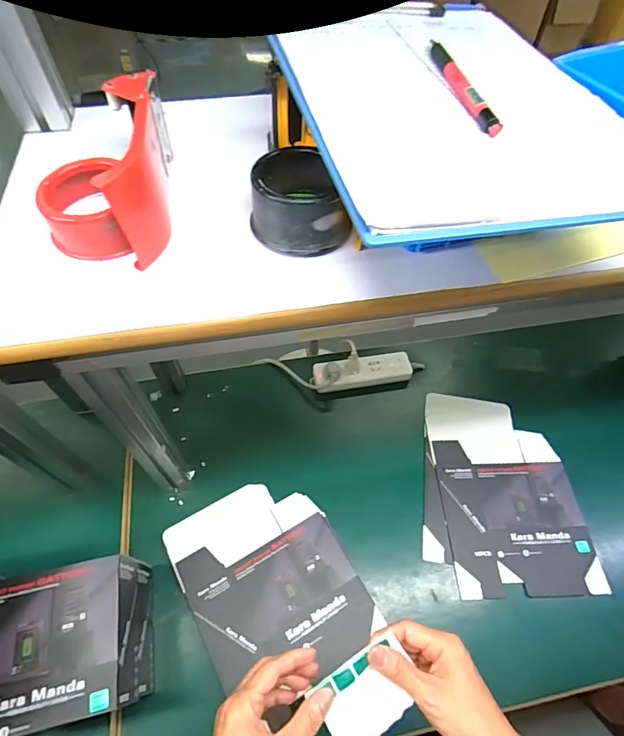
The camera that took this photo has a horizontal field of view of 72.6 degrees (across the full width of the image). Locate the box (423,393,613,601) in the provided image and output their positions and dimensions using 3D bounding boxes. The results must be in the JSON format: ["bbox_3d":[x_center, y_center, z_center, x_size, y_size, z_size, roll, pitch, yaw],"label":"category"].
[{"bbox_3d":[0.313,0.202,0.729,0.255,0.015,0.331,-2,59,-1],"label":"box"}]

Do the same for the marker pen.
[{"bbox_3d":[0.104,-0.199,0.296,0.012,0.008,0.126,-8,58,-6],"label":"marker pen"}]

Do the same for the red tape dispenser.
[{"bbox_3d":[-0.149,-0.141,0.303,0.079,0.071,0.134,-6,57,-5],"label":"red tape dispenser"}]

